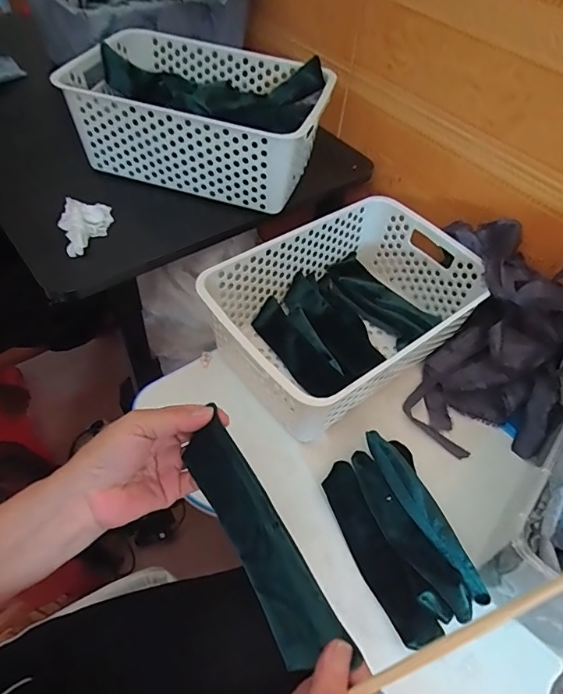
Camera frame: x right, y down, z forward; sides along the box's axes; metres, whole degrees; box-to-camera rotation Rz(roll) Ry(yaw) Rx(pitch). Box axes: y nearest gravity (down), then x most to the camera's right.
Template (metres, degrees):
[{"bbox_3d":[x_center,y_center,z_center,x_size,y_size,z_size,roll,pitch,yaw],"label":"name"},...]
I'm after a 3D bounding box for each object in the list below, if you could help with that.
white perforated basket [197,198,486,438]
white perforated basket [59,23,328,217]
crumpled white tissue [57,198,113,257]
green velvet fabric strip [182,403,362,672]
[{"bbox_3d":[0.079,-0.045,0.543,0.309,0.104,0.204,-32,62,-26],"label":"white perforated basket"},{"bbox_3d":[-0.108,-0.317,0.607,0.316,0.097,0.224,17,54,7],"label":"white perforated basket"},{"bbox_3d":[-0.227,-0.138,0.518,0.045,0.029,0.078,12,53,4],"label":"crumpled white tissue"},{"bbox_3d":[-0.019,0.128,0.314,0.040,0.007,0.163,-36,63,1],"label":"green velvet fabric strip"}]

